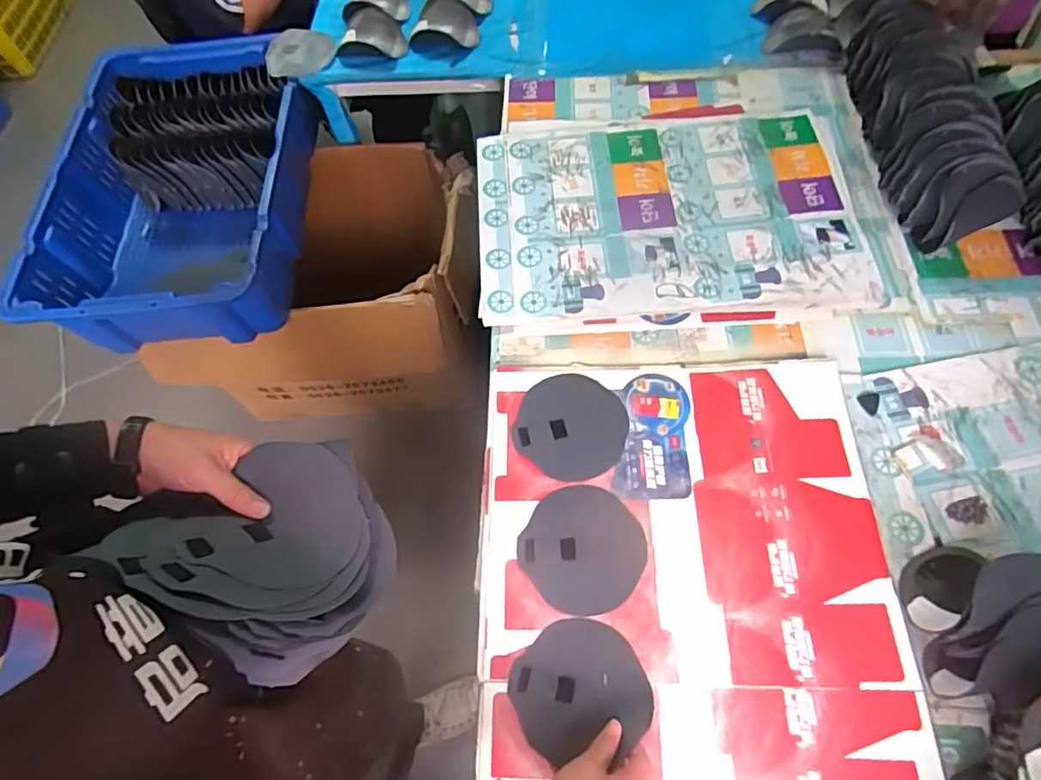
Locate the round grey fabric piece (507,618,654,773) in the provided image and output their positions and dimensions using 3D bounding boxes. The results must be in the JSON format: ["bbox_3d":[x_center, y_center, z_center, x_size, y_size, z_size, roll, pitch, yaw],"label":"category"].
[{"bbox_3d":[0.064,0.322,0.611,0.141,0.034,0.131,-1,62,1],"label":"round grey fabric piece"}]

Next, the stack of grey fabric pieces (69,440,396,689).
[{"bbox_3d":[-0.206,0.111,0.459,0.199,0.084,0.164,28,66,16],"label":"stack of grey fabric pieces"}]

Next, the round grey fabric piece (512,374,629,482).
[{"bbox_3d":[0.069,0.047,0.748,0.138,0.004,0.145,-1,64,3],"label":"round grey fabric piece"}]

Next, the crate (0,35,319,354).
[{"bbox_3d":[-0.650,-0.388,1.114,0.443,0.181,0.671,-4,64,2],"label":"crate"}]

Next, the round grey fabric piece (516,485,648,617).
[{"bbox_3d":[0.076,0.188,0.681,0.141,0.004,0.142,-1,64,3],"label":"round grey fabric piece"}]

